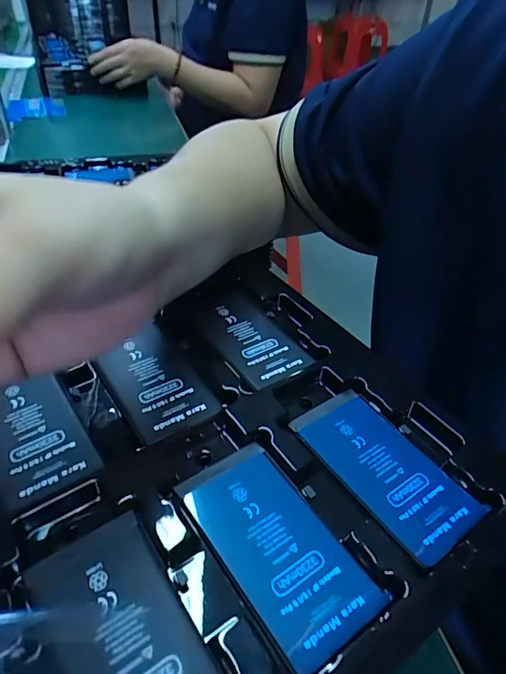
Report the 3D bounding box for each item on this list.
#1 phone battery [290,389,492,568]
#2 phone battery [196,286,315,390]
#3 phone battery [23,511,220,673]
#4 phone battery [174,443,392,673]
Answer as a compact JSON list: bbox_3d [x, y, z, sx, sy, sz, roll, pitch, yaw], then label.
[{"bbox_3d":[0.059,0.058,0.218,0.043,0.004,0.084,-25,48,-28],"label":"phone battery"},{"bbox_3d":[-0.001,-0.002,0.280,0.042,0.007,0.076,-21,47,-25],"label":"phone battery"},{"bbox_3d":[-0.043,0.102,0.159,0.042,0.004,0.084,-24,48,-27],"label":"phone battery"},{"bbox_3d":[0.008,0.080,0.189,0.043,0.004,0.084,-25,49,-28],"label":"phone battery"}]

